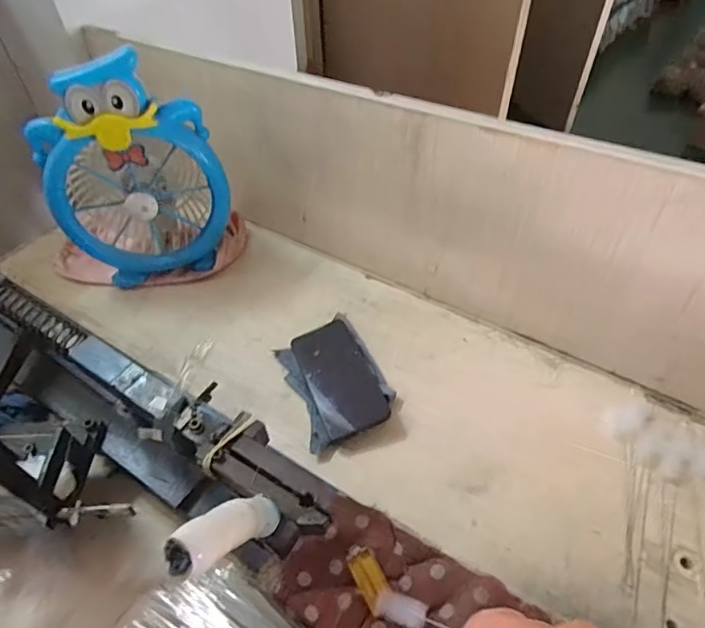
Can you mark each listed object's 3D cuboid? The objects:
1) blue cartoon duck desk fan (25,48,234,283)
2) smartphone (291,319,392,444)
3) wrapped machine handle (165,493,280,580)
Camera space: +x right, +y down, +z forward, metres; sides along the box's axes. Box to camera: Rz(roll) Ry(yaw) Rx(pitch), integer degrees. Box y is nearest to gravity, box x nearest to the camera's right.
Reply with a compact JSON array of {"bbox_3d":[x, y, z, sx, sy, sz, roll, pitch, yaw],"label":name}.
[{"bbox_3d":[-0.294,-0.197,0.678,0.217,0.294,0.141,-13,49,-9],"label":"blue cartoon duck desk fan"},{"bbox_3d":[-0.018,0.074,0.608,0.079,0.016,0.163,-29,51,-1],"label":"smartphone"},{"bbox_3d":[-0.073,0.130,0.292,0.024,0.095,0.023,-3,83,22],"label":"wrapped machine handle"}]

